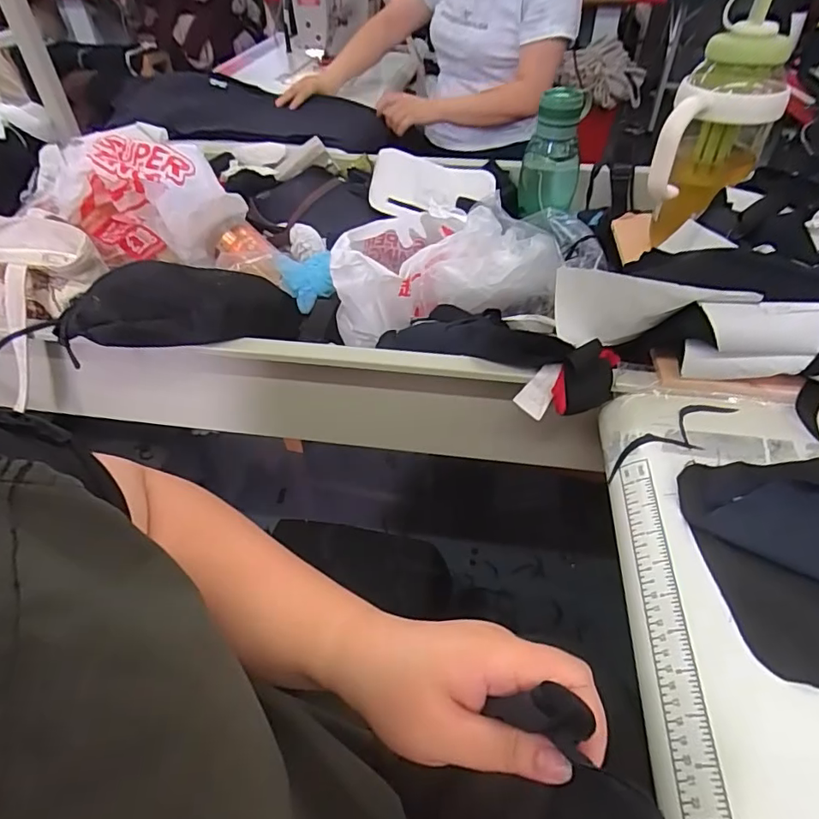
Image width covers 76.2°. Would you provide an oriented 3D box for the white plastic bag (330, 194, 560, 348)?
[{"bbox_3d":[0.043,-0.193,0.670,0.265,0.107,0.189,1,44,2],"label":"white plastic bag"}]

